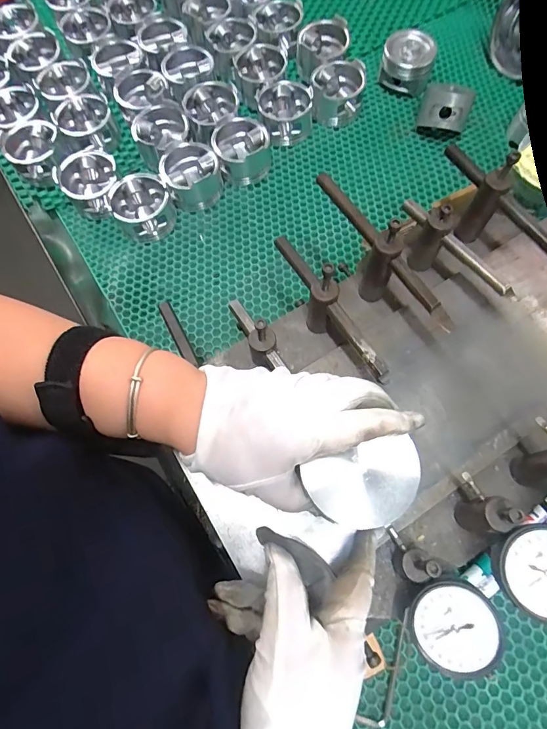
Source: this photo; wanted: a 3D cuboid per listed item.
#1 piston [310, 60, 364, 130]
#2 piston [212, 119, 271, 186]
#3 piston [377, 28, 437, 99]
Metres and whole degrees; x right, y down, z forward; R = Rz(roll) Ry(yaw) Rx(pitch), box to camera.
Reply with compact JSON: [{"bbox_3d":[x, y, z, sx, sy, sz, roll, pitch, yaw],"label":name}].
[{"bbox_3d":[0.094,-0.407,0.593,0.076,0.054,0.085,8,71,3],"label":"piston"},{"bbox_3d":[-0.045,-0.301,0.561,0.080,0.047,0.081,-6,71,-2],"label":"piston"},{"bbox_3d":[0.200,-0.452,0.598,0.076,0.059,0.063,17,72,6],"label":"piston"}]

